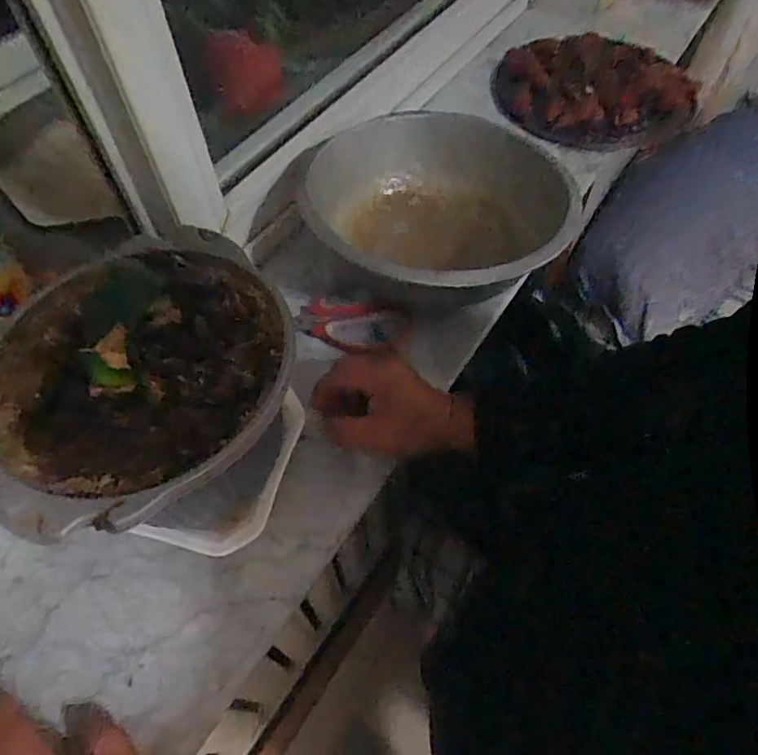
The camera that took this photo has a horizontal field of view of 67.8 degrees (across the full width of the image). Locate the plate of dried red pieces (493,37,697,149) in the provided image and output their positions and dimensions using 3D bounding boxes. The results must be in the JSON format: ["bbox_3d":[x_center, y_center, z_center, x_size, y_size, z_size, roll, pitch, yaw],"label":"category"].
[{"bbox_3d":[0.306,-0.405,0.794,0.252,0.051,0.284,34,66,23],"label":"plate of dried red pieces"}]

